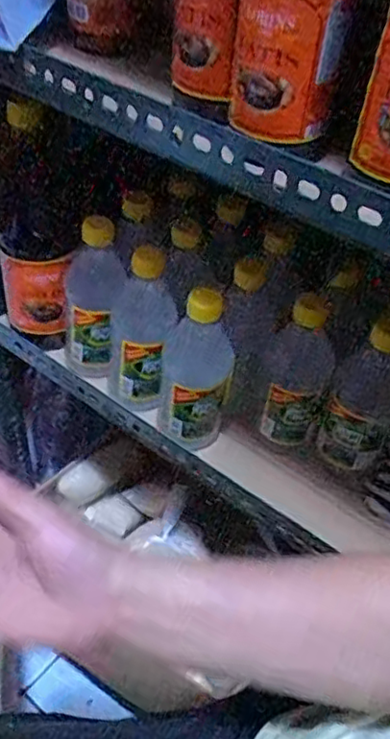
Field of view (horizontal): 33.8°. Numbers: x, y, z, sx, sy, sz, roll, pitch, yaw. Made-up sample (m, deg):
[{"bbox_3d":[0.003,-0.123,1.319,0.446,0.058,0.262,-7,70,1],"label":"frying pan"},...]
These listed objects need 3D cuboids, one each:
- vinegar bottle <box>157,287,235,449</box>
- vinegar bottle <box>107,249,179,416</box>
[{"bbox_3d":[0.003,-0.005,0.587,0.064,0.172,0.068,8,45,1],"label":"vinegar bottle"},{"bbox_3d":[-0.051,-0.038,0.614,0.064,0.166,0.061,1,46,-6],"label":"vinegar bottle"}]

